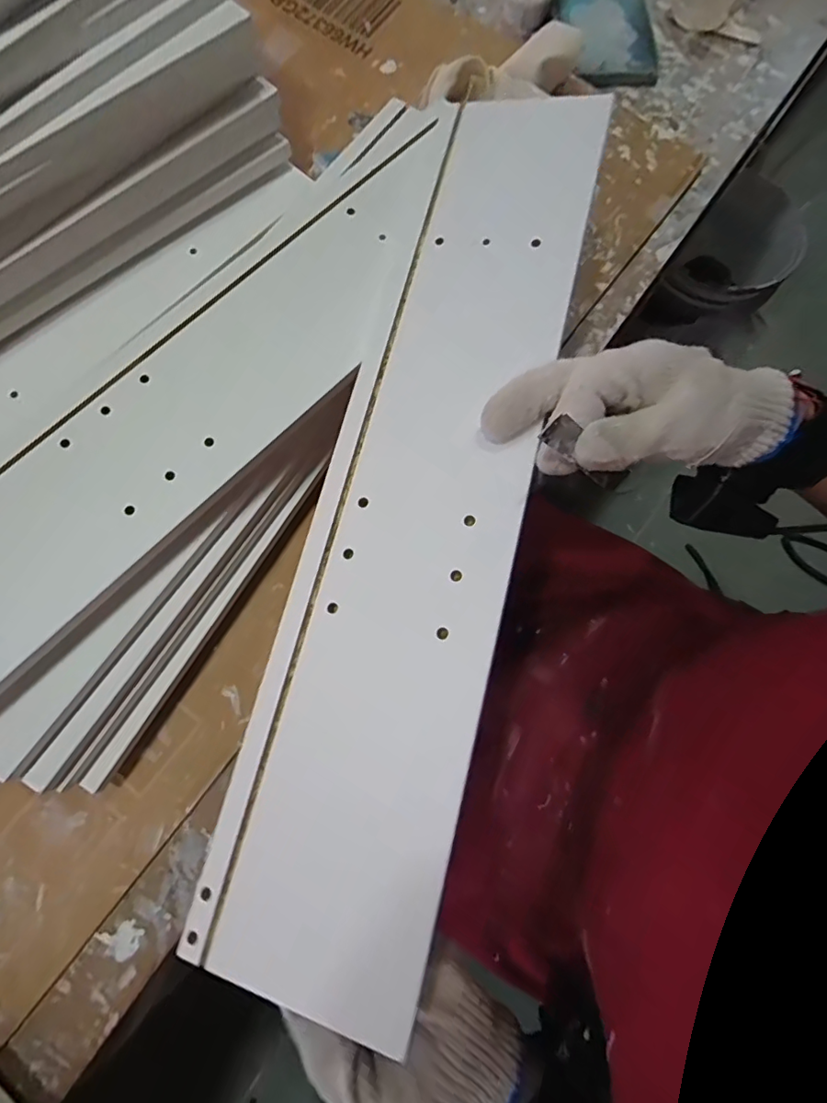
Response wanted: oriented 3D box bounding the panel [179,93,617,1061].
[{"bbox_3d":[0.001,-0.049,0.309,0.136,0.010,0.533,11,77,17],"label":"panel"}]

